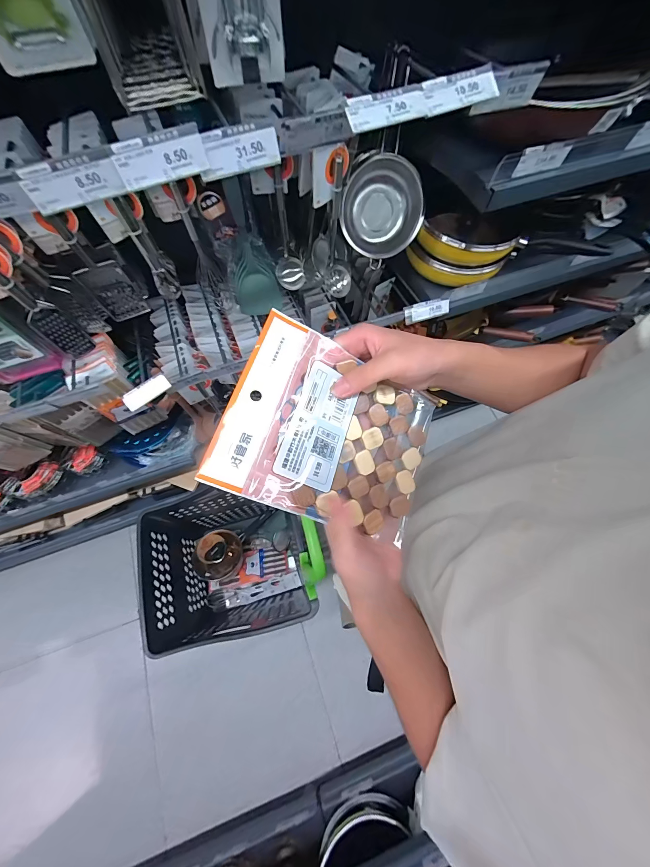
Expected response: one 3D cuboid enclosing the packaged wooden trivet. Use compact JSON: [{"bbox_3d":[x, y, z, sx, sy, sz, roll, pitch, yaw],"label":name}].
[{"bbox_3d":[0.010,0.000,0.273,0.185,0.011,0.148,25,72,-20],"label":"packaged wooden trivet"}]

